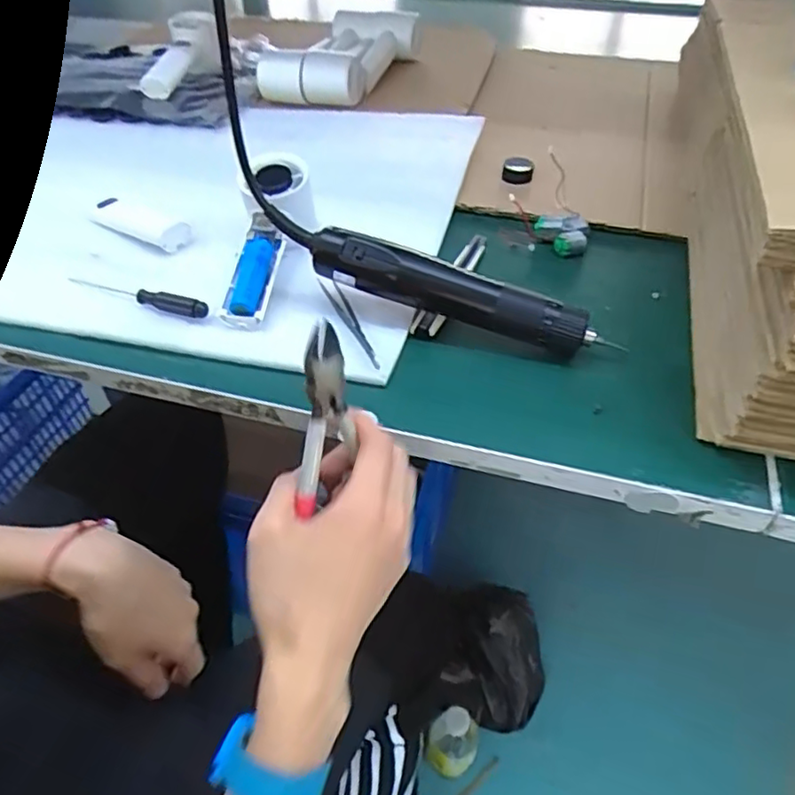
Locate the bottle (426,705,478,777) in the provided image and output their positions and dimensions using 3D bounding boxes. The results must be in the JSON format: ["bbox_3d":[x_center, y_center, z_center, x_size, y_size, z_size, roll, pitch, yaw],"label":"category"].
[{"bbox_3d":[0.079,0.461,0.847,0.058,0.124,0.063,8,46,9],"label":"bottle"}]

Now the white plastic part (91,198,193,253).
[{"bbox_3d":[-0.228,-0.154,0.558,0.105,0.018,0.026,22,50,21],"label":"white plastic part"}]

